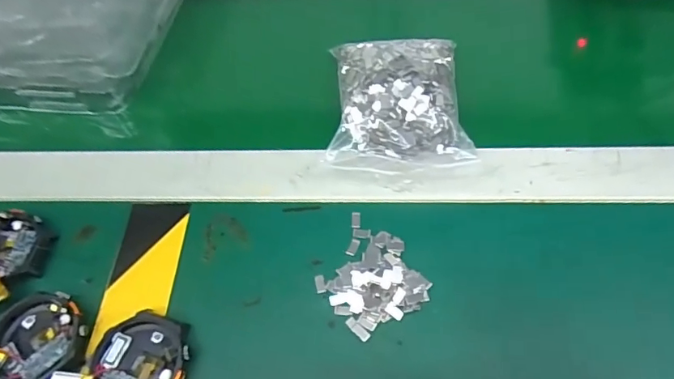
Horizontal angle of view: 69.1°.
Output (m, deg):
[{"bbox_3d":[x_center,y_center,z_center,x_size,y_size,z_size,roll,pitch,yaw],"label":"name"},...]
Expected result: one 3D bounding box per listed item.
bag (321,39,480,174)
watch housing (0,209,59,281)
[{"bbox_3d":[0.041,-0.058,0.334,0.087,0.028,0.117,-1,58,5],"label":"bag"},{"bbox_3d":[-0.206,0.034,0.304,0.056,0.011,0.044,4,58,8],"label":"watch housing"}]

